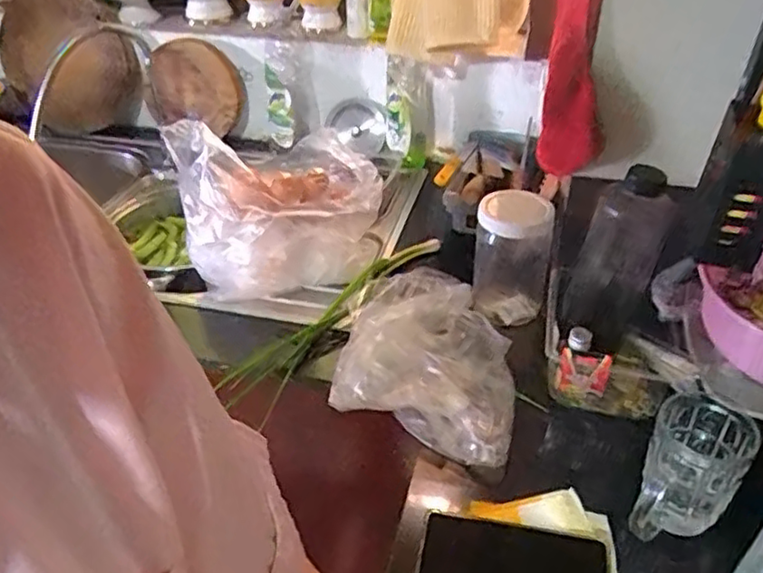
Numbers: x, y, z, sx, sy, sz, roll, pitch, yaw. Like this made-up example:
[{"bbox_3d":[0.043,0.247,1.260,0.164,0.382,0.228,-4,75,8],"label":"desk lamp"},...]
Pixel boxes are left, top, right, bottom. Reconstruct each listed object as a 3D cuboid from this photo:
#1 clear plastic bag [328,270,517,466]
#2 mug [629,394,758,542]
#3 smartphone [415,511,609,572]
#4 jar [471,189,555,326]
[{"bbox_3d":[0.053,0.058,0.766,0.183,0.077,0.285,6,36,7],"label":"clear plastic bag"},{"bbox_3d":[0.275,0.168,0.599,0.080,0.100,0.121,26,43,31],"label":"mug"},{"bbox_3d":[0.111,0.238,0.568,0.157,0.017,0.073,8,36,10],"label":"smartphone"},{"bbox_3d":[0.163,-0.033,0.841,0.089,0.152,0.089,0,36,0],"label":"jar"}]

